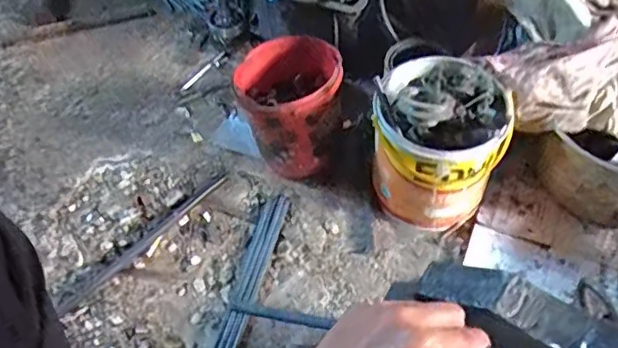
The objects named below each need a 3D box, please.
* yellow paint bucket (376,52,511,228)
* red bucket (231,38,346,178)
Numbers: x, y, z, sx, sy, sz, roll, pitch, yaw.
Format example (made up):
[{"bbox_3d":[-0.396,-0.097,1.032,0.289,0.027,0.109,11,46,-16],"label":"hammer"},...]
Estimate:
[{"bbox_3d":[0.183,-0.045,0.817,0.174,0.213,0.166,-1,51,1],"label":"yellow paint bucket"},{"bbox_3d":[-0.026,-0.098,0.893,0.148,0.174,0.156,-2,51,2],"label":"red bucket"}]

